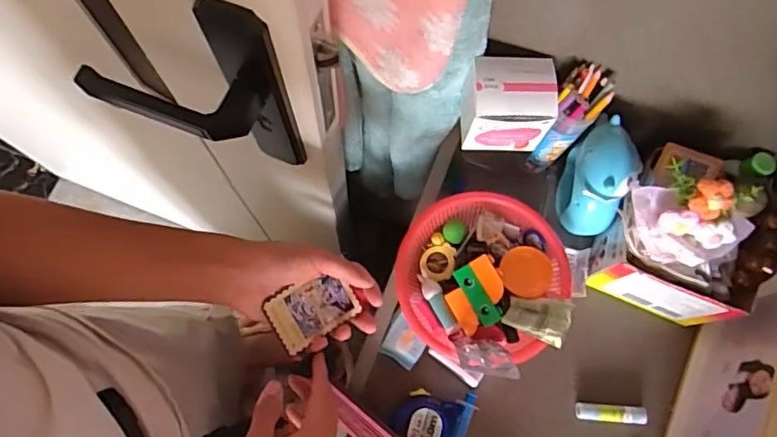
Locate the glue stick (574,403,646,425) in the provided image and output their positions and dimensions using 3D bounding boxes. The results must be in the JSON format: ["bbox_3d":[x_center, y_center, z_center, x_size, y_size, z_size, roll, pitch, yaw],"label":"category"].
[{"bbox_3d":[0.239,0.209,0.595,0.073,0.011,0.018,4,73,-1],"label":"glue stick"}]

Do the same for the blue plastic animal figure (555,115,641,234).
[{"bbox_3d":[0.220,-0.037,0.602,0.056,0.135,0.091,12,73,2],"label":"blue plastic animal figure"}]

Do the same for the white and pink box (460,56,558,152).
[{"bbox_3d":[0.116,-0.115,0.566,0.087,0.079,0.067,1,73,-2],"label":"white and pink box"}]

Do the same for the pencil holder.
[{"bbox_3d":[0.188,-0.101,0.601,0.047,0.156,0.058,35,75,8],"label":"pencil holder"}]

